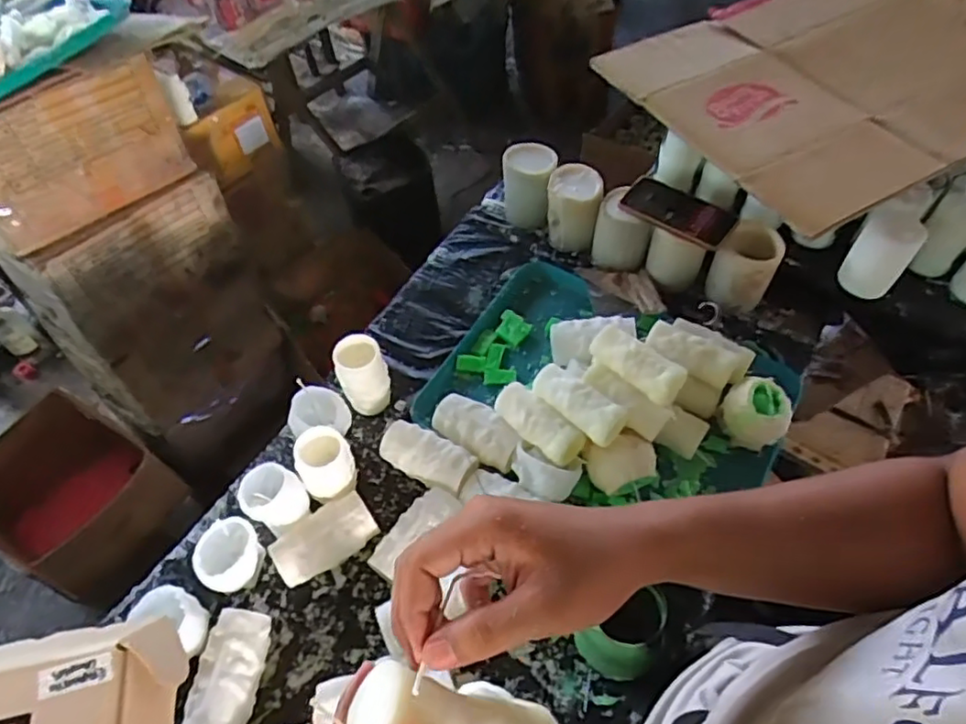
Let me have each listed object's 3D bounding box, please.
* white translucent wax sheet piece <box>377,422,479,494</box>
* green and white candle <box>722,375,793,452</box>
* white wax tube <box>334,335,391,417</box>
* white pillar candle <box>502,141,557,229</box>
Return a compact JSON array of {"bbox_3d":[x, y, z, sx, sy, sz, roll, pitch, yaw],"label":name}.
[{"bbox_3d":[-0.070,0.121,0.801,0.127,0.047,0.064,27,61,19],"label":"white translucent wax sheet piece"},{"bbox_3d":[0.346,0.064,0.788,0.067,0.071,0.072,-1,56,2],"label":"green and white candle"},{"bbox_3d":[-0.158,0.021,0.841,0.065,0.113,0.058,-22,58,-12],"label":"white wax tube"},{"bbox_3d":[0.076,-0.285,1.039,0.084,0.118,0.087,-1,56,2],"label":"white pillar candle"}]

